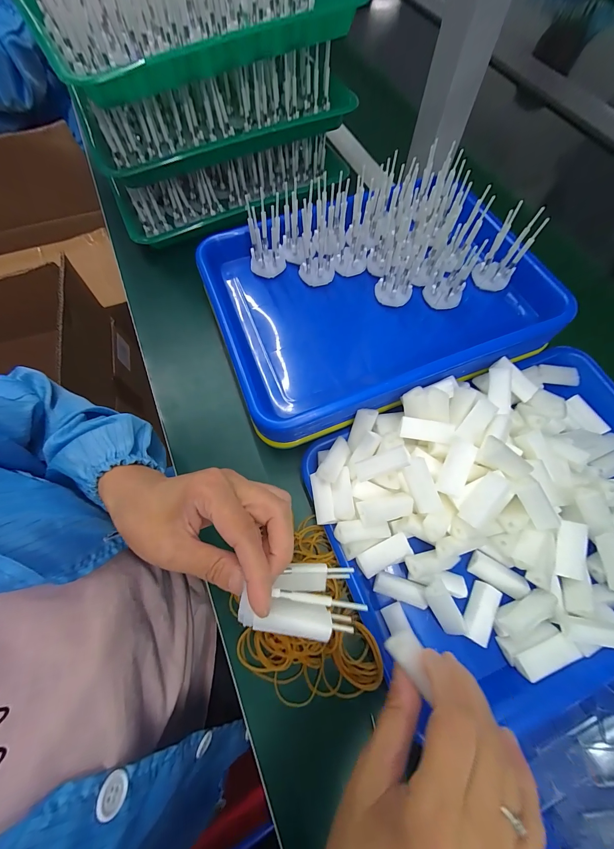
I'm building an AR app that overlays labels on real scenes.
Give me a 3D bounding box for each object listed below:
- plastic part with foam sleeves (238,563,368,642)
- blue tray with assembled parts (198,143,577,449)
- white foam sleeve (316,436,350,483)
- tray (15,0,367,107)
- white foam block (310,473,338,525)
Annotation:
[{"bbox_3d":[-0.003,0.107,0.192,0.069,0.031,0.038,6,67,2],"label":"plastic part with foam sleeves"},{"bbox_3d":[0.067,-0.144,0.327,0.324,0.086,0.241,-19,69,-8],"label":"blue tray with assembled parts"},{"bbox_3d":[0.027,0.030,0.277,0.018,0.014,0.048,29,45,11],"label":"white foam sleeve"},{"bbox_3d":[-0.128,-0.456,0.319,0.298,0.078,0.230,-31,71,-12],"label":"tray"},{"bbox_3d":[0.014,0.065,0.273,0.016,0.014,0.045,-7,68,-3],"label":"white foam block"}]

